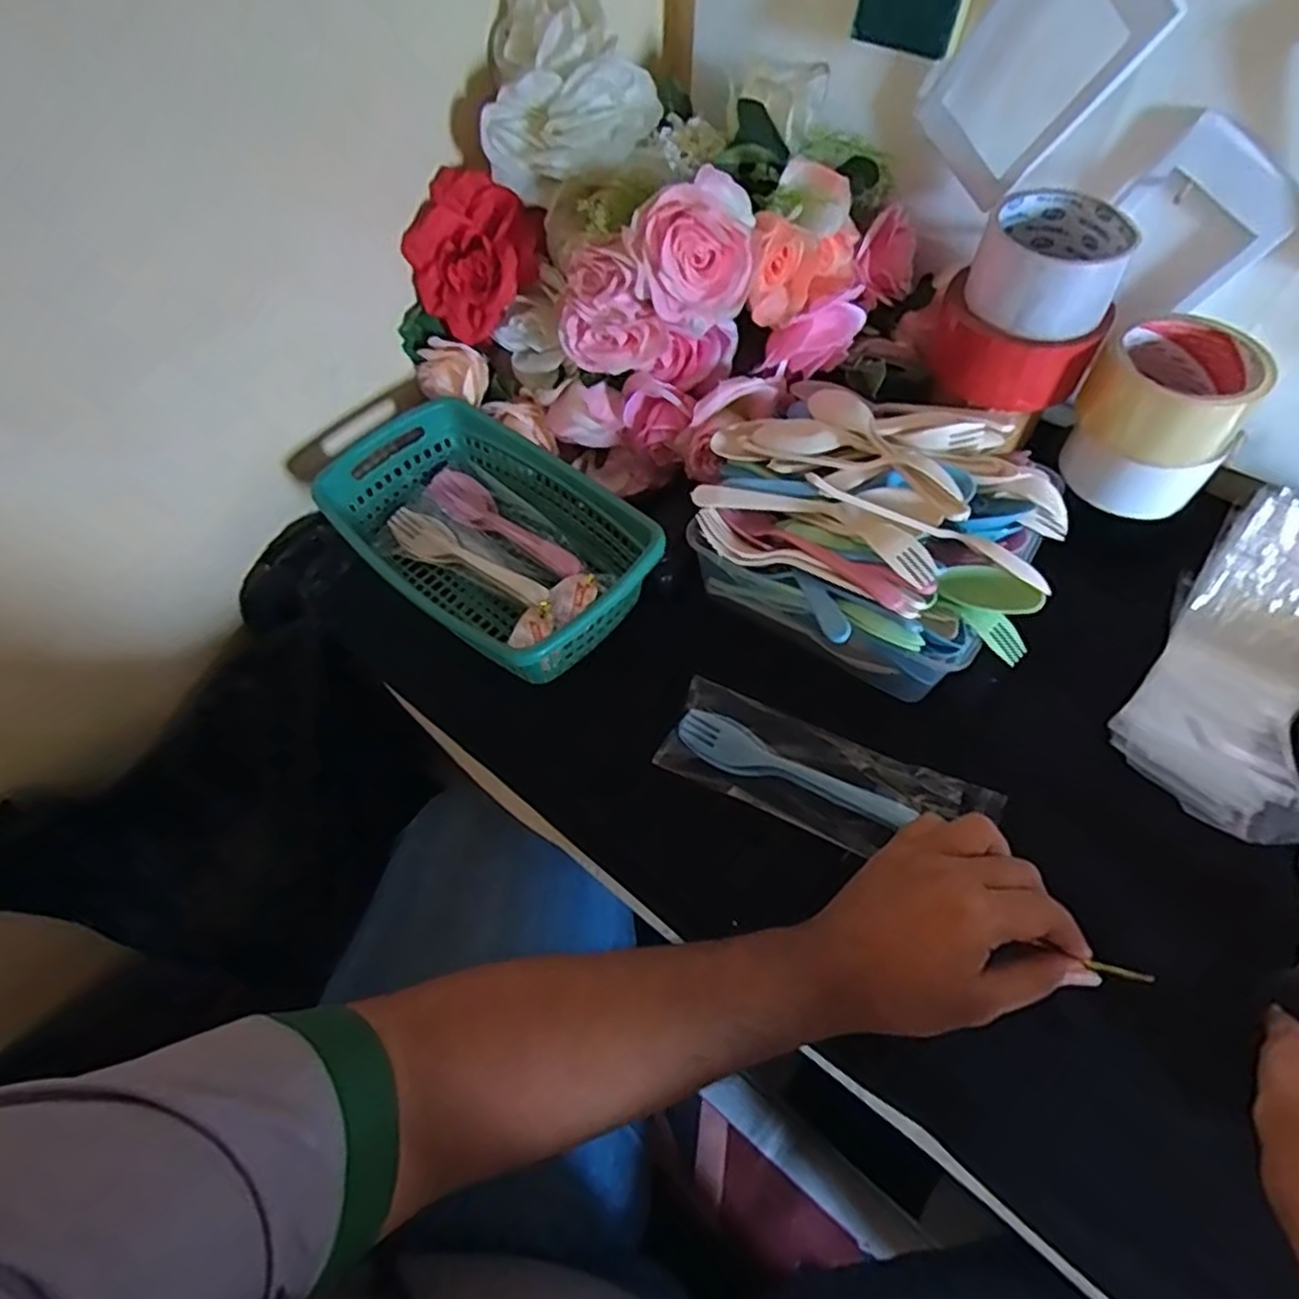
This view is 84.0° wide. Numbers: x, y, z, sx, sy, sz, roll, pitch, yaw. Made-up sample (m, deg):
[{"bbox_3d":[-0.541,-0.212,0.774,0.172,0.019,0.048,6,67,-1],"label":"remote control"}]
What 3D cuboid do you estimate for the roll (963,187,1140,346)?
[{"bbox_3d":[0.256,-0.246,0.464,0.086,0.054,0.086,26,60,17],"label":"roll"}]

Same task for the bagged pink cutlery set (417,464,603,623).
[{"bbox_3d":[-0.110,-0.087,0.553,0.046,0.024,0.182,-40,64,-23],"label":"bagged pink cutlery set"}]

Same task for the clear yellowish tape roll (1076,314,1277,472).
[{"bbox_3d":[0.339,-0.168,0.468,0.073,0.061,0.089,-39,64,-23],"label":"clear yellowish tape roll"}]

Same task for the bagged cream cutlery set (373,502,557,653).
[{"bbox_3d":[-0.140,-0.063,0.541,0.179,0.020,0.043,35,63,22],"label":"bagged cream cutlery set"}]

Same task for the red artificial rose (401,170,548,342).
[{"bbox_3d":[-0.129,-0.295,0.543,0.092,0.107,0.055,32,44,-4],"label":"red artificial rose"}]

